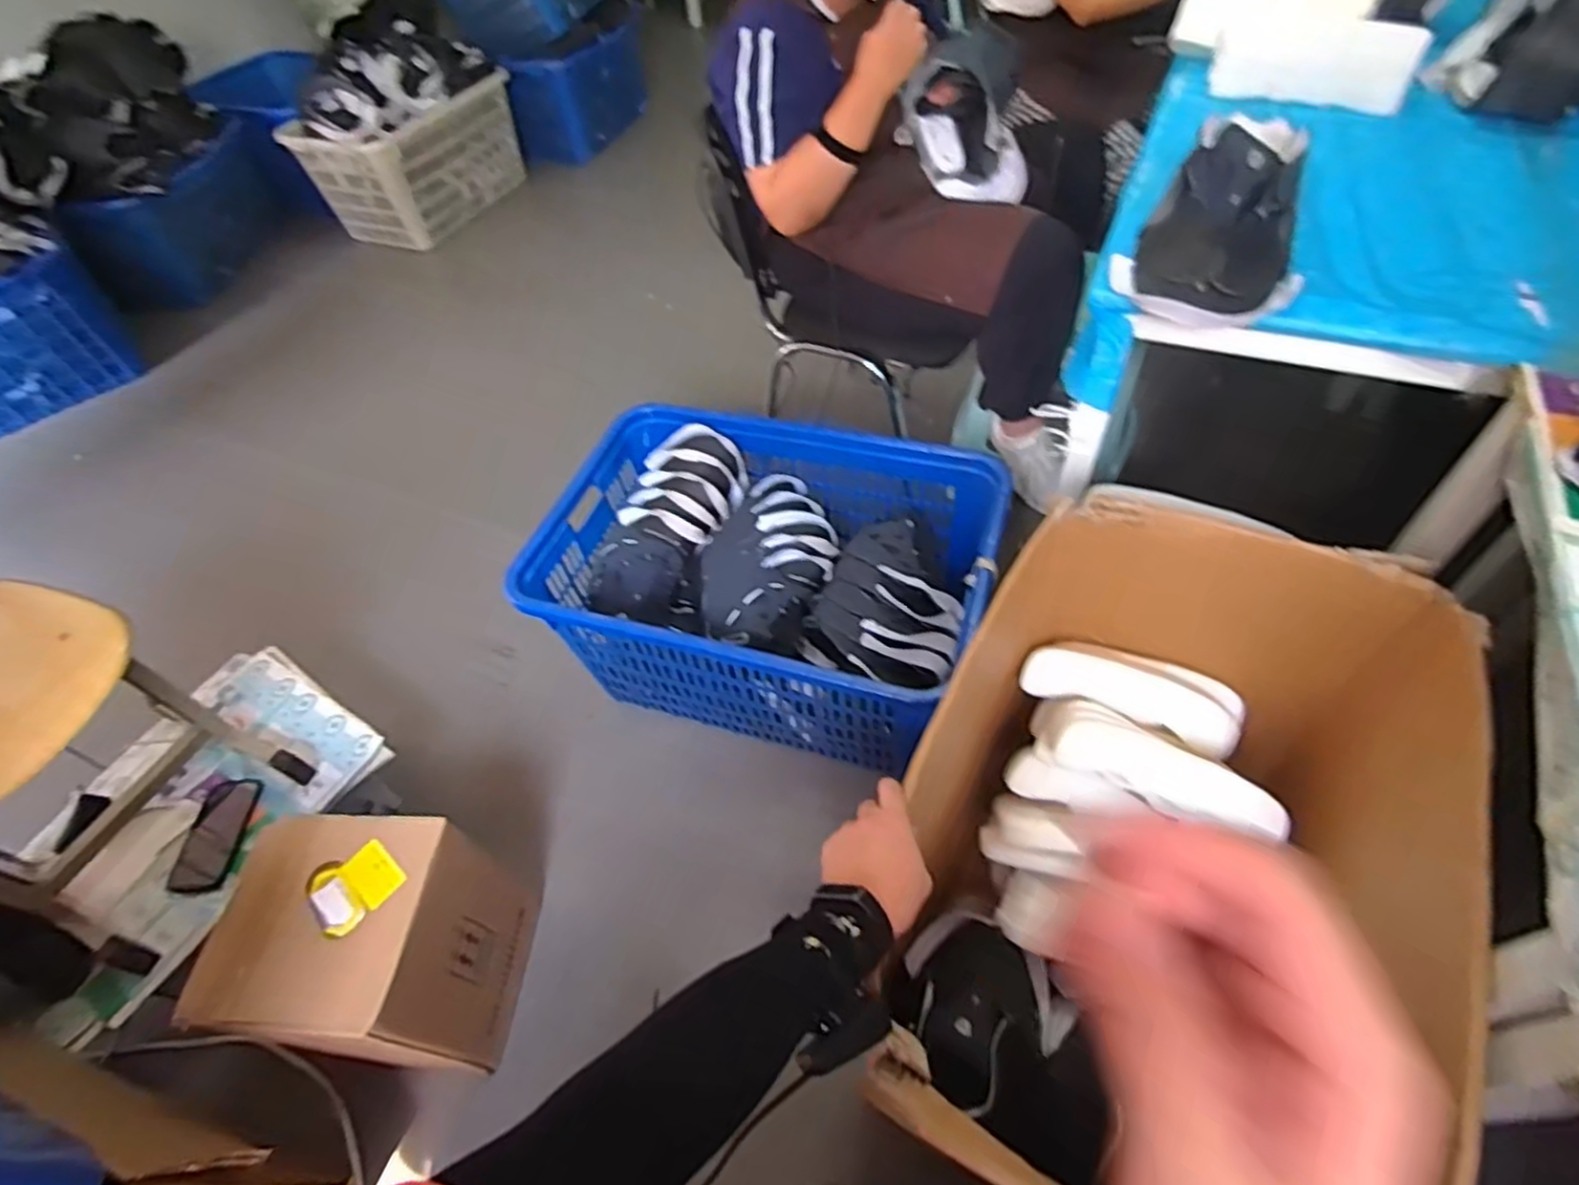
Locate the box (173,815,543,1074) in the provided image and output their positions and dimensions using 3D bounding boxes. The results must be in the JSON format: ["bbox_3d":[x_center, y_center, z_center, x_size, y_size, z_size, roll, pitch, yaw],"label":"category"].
[{"bbox_3d":[-0.560,0.498,1.027,0.272,0.329,0.269,0,52,6],"label":"box"}]

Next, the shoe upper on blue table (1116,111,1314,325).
[{"bbox_3d":[0.488,-0.417,0.831,0.187,0.126,0.218,23,58,21],"label":"shoe upper on blue table"}]

